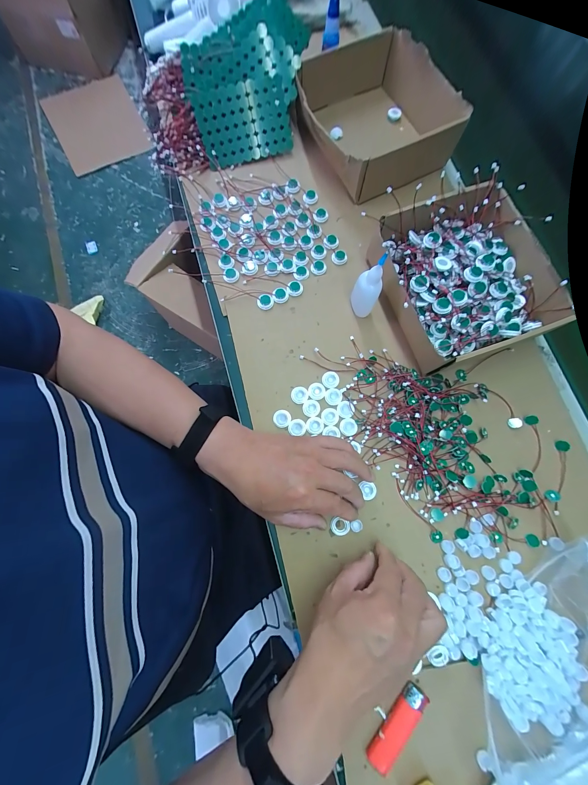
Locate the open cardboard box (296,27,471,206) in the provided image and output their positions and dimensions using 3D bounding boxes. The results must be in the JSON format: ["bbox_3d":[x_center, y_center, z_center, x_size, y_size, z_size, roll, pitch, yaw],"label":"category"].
[{"bbox_3d":[0.121,-0.429,0.441,0.204,0.066,0.215,-25,79,-6],"label":"open cardboard box"}]

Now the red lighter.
[{"bbox_3d":[0.106,0.343,0.292,0.024,0.015,0.081,40,80,8],"label":"red lighter"}]

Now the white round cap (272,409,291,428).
[{"bbox_3d":[-0.015,0.034,0.369,0.023,0.005,0.022,0,77,-1],"label":"white round cap"}]

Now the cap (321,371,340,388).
[{"bbox_3d":[0.050,-0.017,0.381,0.023,0.004,0.023,0,77,-1],"label":"cap"}]

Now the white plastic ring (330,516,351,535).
[{"bbox_3d":[0.055,0.163,0.342,0.023,0.004,0.020,29,78,6],"label":"white plastic ring"}]

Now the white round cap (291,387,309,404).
[{"bbox_3d":[0.008,0.004,0.377,0.023,0.005,0.022,0,77,-1],"label":"white round cap"}]

